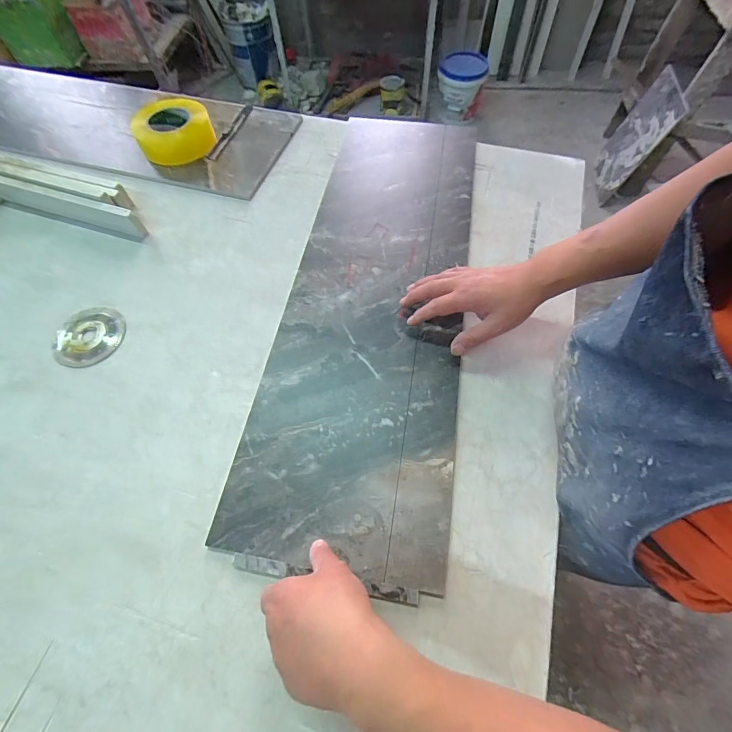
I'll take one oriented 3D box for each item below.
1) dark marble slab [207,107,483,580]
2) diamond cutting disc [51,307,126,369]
[{"bbox_3d":[0.016,-0.119,0.553,0.252,0.015,0.775,7,64,5],"label":"dark marble slab"},{"bbox_3d":[-0.388,-0.042,0.522,0.085,0.010,0.095,31,69,15],"label":"diamond cutting disc"}]

